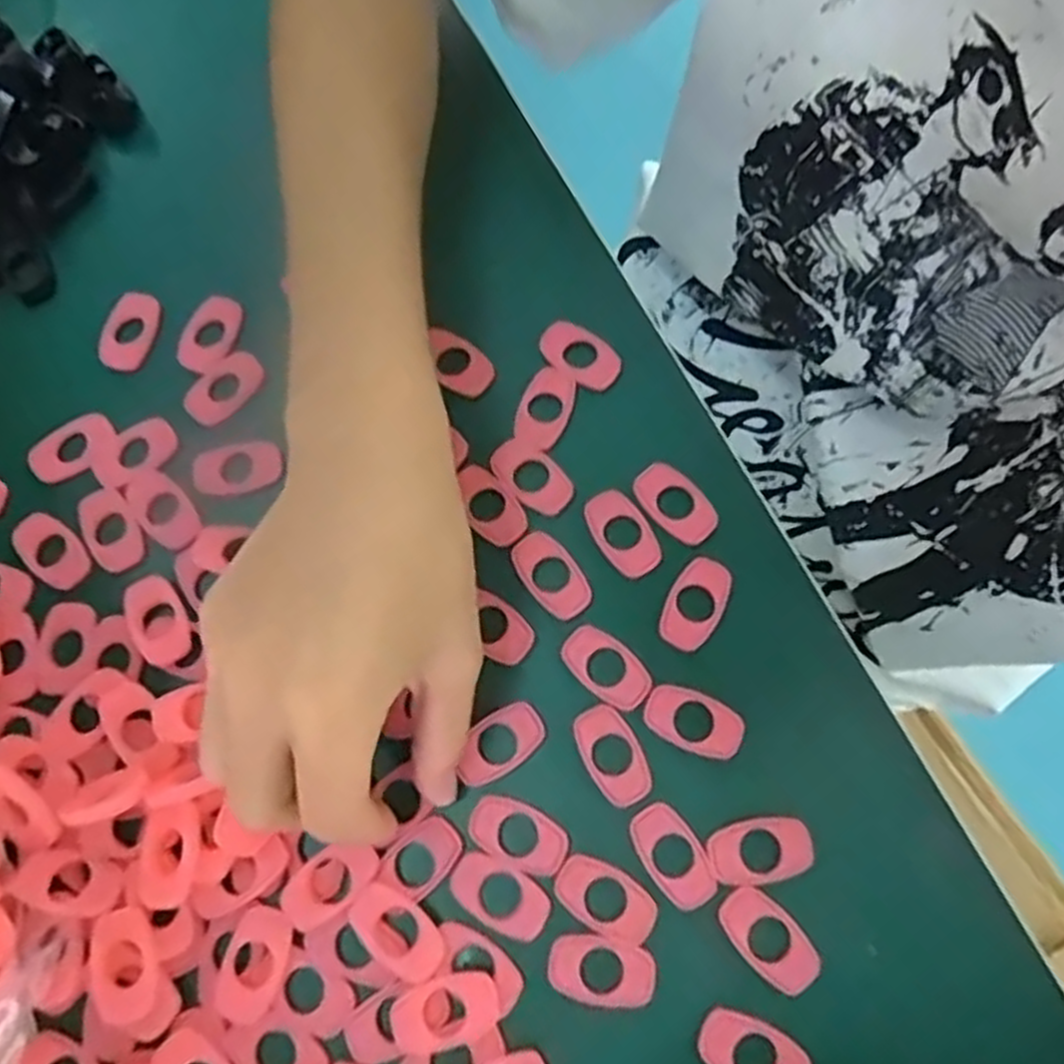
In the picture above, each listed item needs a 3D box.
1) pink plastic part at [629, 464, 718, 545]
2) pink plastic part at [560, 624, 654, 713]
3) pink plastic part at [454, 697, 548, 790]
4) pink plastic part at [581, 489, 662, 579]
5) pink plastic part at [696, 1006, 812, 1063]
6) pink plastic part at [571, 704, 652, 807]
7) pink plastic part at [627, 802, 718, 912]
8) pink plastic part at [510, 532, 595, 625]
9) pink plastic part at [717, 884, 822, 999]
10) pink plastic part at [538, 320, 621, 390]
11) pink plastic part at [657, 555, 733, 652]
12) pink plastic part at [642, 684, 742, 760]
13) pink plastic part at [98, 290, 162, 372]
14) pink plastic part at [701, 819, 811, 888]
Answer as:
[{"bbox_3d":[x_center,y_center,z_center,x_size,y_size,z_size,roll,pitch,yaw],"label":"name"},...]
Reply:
[{"bbox_3d":[0.052,-0.011,0.287,0.020,0.004,0.033,-36,77,-8],"label":"pink plastic part"},{"bbox_3d":[0.025,0.046,0.272,0.032,0.004,0.019,42,79,11],"label":"pink plastic part"},{"bbox_3d":[-0.011,0.071,0.267,0.031,0.004,0.019,-36,77,-9],"label":"pink plastic part"},{"bbox_3d":[0.032,0.000,0.285,0.019,0.004,0.033,-34,77,-8],"label":"pink plastic part"},{"bbox_3d":[0.066,0.157,0.239,0.032,0.004,0.019,22,76,7],"label":"pink plastic part"},{"bbox_3d":[0.027,0.074,0.264,0.019,0.004,0.032,-26,76,-6],"label":"pink plastic part"},{"bbox_3d":[0.045,0.103,0.255,0.019,0.004,0.032,-36,77,-8],"label":"pink plastic part"},{"bbox_3d":[0.007,0.015,0.282,0.019,0.004,0.033,-38,77,-9],"label":"pink plastic part"},{"bbox_3d":[0.074,0.126,0.247,0.019,0.004,0.033,-39,77,-9],"label":"pink plastic part"},{"bbox_3d":[0.018,-0.068,0.307,0.032,0.004,0.019,39,79,11],"label":"pink plastic part"},{"bbox_3d":[0.057,0.024,0.277,0.018,0.004,0.033,31,77,9],"label":"pink plastic part"},{"bbox_3d":[0.054,0.063,0.266,0.032,0.004,0.018,19,76,6],"label":"pink plastic part"},{"bbox_3d":[-0.163,-0.081,0.323,0.019,0.008,0.032,26,76,8],"label":"pink plastic part"},{"bbox_3d":[0.073,0.102,0.254,0.033,0.004,0.019,-9,75,-2],"label":"pink plastic part"}]

